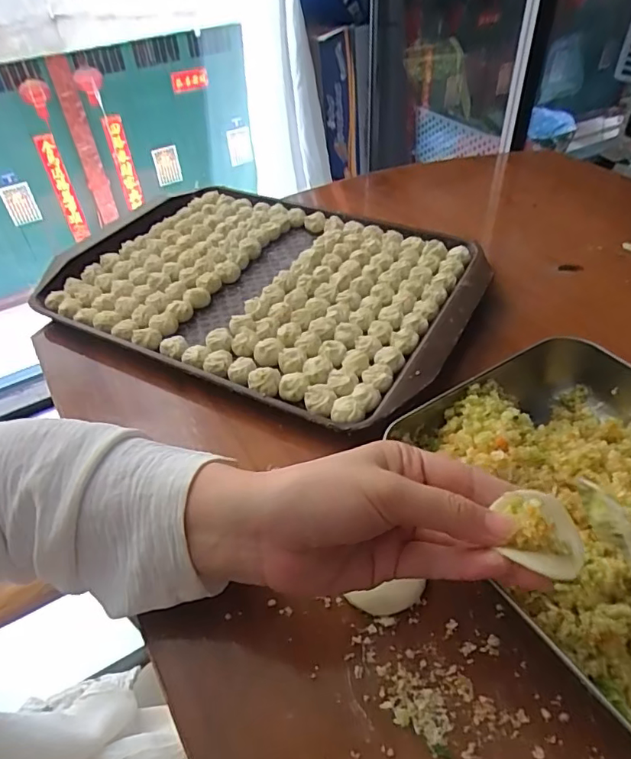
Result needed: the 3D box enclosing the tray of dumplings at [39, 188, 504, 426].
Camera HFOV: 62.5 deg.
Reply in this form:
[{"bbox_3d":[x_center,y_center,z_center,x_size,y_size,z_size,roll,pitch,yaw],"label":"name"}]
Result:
[{"bbox_3d":[-0.056,-0.104,0.531,0.413,0.043,0.285,22,50,22],"label":"tray of dumplings"}]

